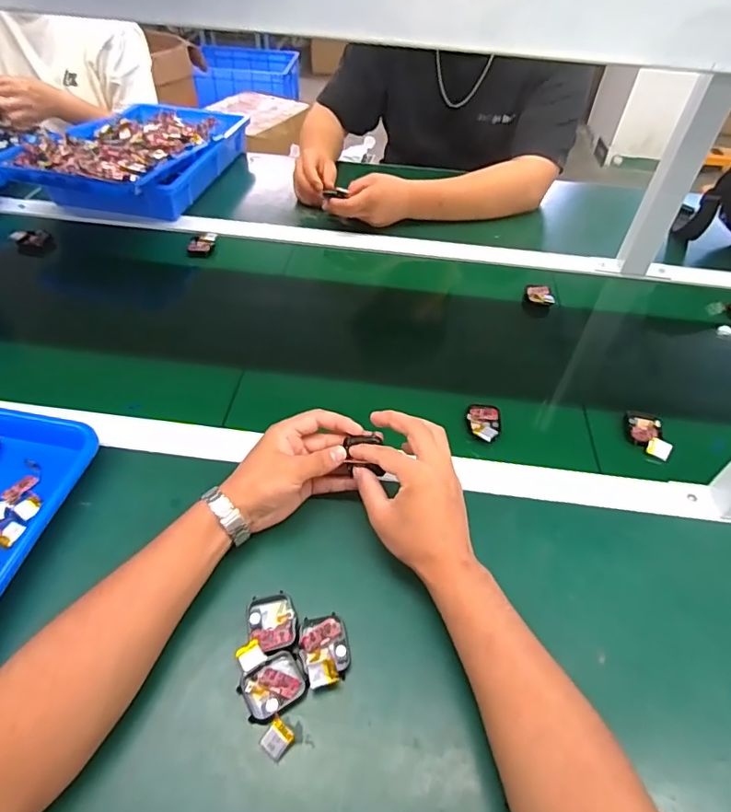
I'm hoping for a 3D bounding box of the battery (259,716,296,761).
[{"bbox_3d":[-0.064,0.240,0.370,0.019,0.005,0.022,33,79,19],"label":"battery"}]

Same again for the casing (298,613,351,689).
[{"bbox_3d":[-0.032,0.194,0.411,0.038,0.019,0.054,-12,50,-14],"label":"casing"}]

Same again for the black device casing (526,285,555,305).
[{"bbox_3d":[0.259,-0.165,0.763,0.043,0.019,0.025,16,49,11],"label":"black device casing"}]

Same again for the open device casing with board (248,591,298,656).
[{"bbox_3d":[-0.076,0.178,0.422,0.037,0.011,0.047,-10,49,-12],"label":"open device casing with board"}]

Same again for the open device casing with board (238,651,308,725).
[{"bbox_3d":[-0.070,0.213,0.393,0.046,0.012,0.036,-25,54,-24],"label":"open device casing with board"}]

